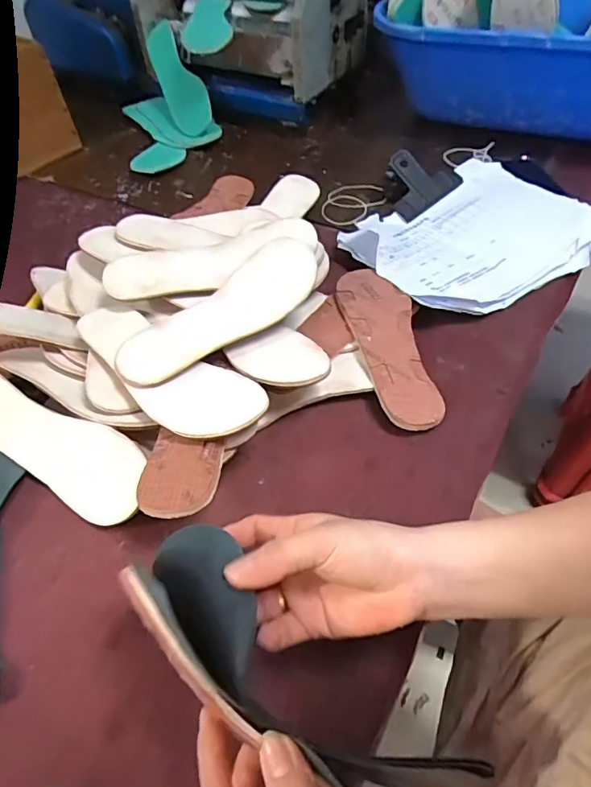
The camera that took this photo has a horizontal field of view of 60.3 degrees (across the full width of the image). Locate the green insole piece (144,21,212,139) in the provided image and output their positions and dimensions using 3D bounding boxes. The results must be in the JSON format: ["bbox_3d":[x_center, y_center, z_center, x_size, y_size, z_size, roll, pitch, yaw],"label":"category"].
[{"bbox_3d":[-0.214,-0.559,0.922,0.022,0.088,0.199,-22,81,-56],"label":"green insole piece"}]

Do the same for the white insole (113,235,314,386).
[{"bbox_3d":[-0.070,-0.081,0.509,0.229,0.017,0.082,-40,66,-21],"label":"white insole"}]

